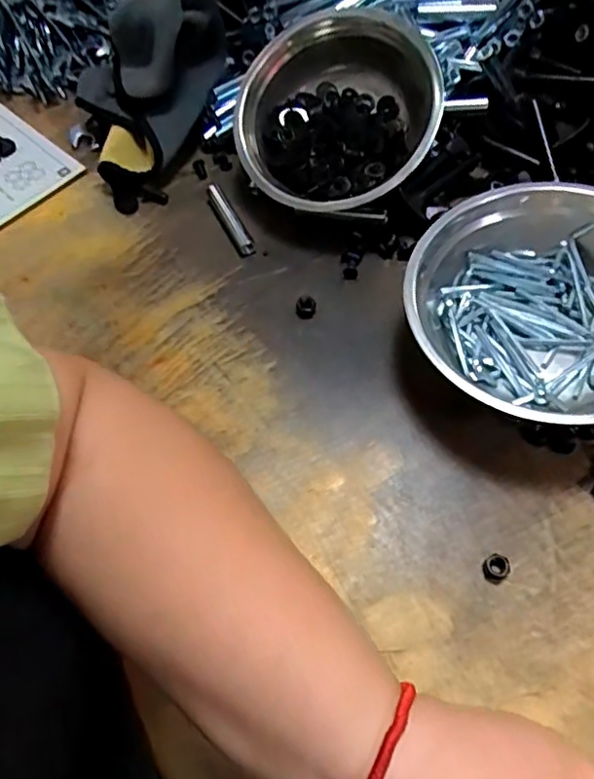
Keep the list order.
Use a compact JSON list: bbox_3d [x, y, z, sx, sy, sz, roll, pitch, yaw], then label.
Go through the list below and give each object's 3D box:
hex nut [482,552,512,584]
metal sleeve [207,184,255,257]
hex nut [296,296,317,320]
[{"bbox_3d":[0.139,0.124,0.418,0.020,0.007,0.018,-37,65,-17],"label":"hex nut"},{"bbox_3d":[-0.065,-0.167,0.584,0.014,0.012,0.095,-24,61,-10],"label":"metal sleeve"},{"bbox_3d":[0.008,-0.072,0.531,0.018,0.005,0.021,5,61,7],"label":"hex nut"}]

